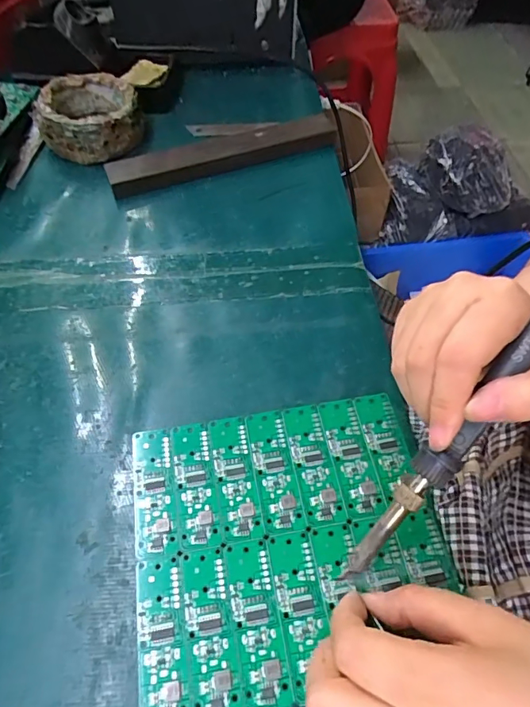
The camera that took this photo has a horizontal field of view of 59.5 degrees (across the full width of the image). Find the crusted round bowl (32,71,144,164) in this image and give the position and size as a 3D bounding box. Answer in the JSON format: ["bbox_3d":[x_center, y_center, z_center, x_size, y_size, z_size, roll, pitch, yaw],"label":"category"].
[{"bbox_3d":[-0.159,-0.215,0.425,0.091,0.045,0.084,-14,57,-11],"label":"crusted round bowl"}]

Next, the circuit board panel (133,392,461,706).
[{"bbox_3d":[0.011,0.090,0.234,0.147,0.004,0.134,-8,56,-7],"label":"circuit board panel"}]

